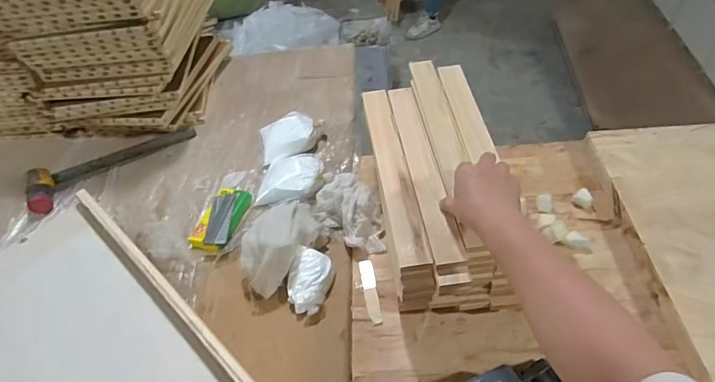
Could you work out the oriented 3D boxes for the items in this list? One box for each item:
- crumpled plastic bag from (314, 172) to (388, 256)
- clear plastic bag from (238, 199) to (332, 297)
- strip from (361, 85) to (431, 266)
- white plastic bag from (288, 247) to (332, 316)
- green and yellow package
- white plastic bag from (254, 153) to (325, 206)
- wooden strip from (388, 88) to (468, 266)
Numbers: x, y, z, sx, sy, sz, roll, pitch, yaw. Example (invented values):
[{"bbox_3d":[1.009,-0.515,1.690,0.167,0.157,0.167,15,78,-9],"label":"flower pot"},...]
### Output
[{"bbox_3d":[-0.011,0.032,0.767,0.090,0.053,0.170,-30,51,-19],"label":"crumpled plastic bag"},{"bbox_3d":[-0.125,0.079,0.727,0.092,0.070,0.153,28,56,28],"label":"clear plastic bag"},{"bbox_3d":[0.051,-0.039,0.678,0.043,0.008,0.348,-8,47,-2],"label":"strip"},{"bbox_3d":[-0.075,0.136,0.699,0.063,0.027,0.097,8,49,13],"label":"white plastic bag"},{"bbox_3d":[-0.239,0.048,0.799,0.067,0.033,0.123,7,49,13],"label":"green and yellow package"},{"bbox_3d":[-0.127,-0.024,0.833,0.127,0.055,0.100,-2,48,5],"label":"white plastic bag"},{"bbox_3d":[0.095,-0.044,0.680,0.042,0.007,0.356,-8,47,-2],"label":"wooden strip"}]

